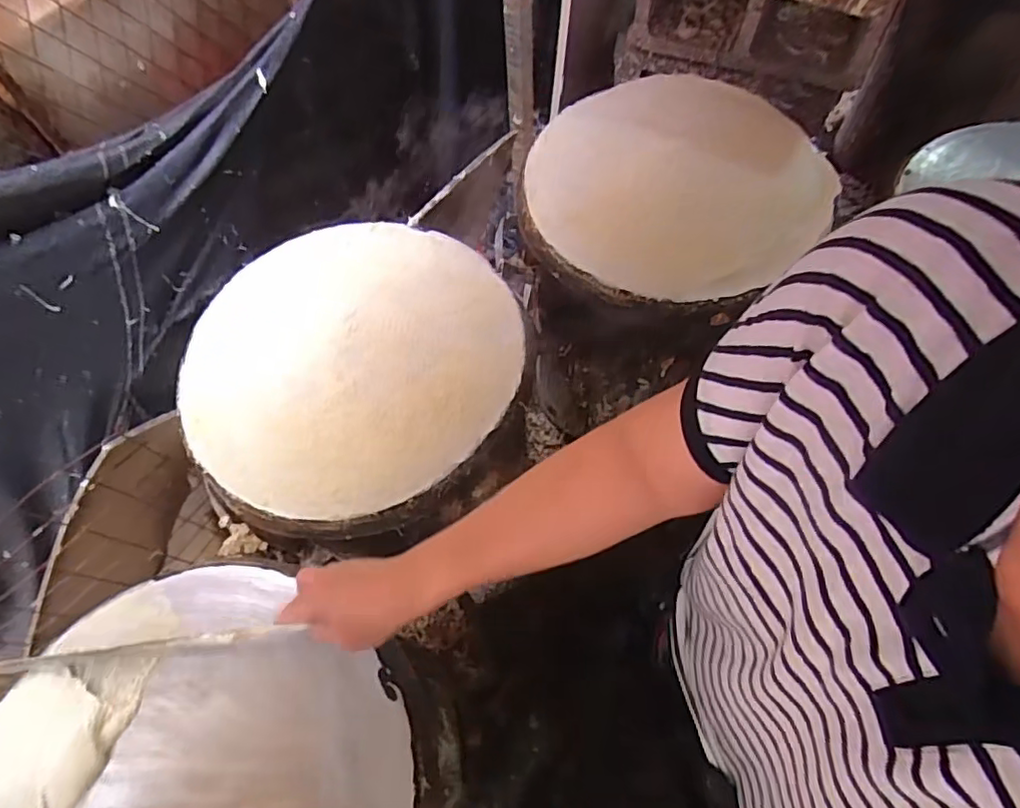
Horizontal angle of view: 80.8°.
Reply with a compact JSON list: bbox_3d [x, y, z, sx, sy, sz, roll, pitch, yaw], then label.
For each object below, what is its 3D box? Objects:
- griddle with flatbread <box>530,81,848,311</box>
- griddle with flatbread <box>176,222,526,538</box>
[{"bbox_3d":[0.206,-0.282,0.745,0.350,0.021,0.355,13,63,10],"label":"griddle with flatbread"},{"bbox_3d":[-0.172,-0.052,0.659,0.357,0.021,0.360,-1,62,3],"label":"griddle with flatbread"}]

